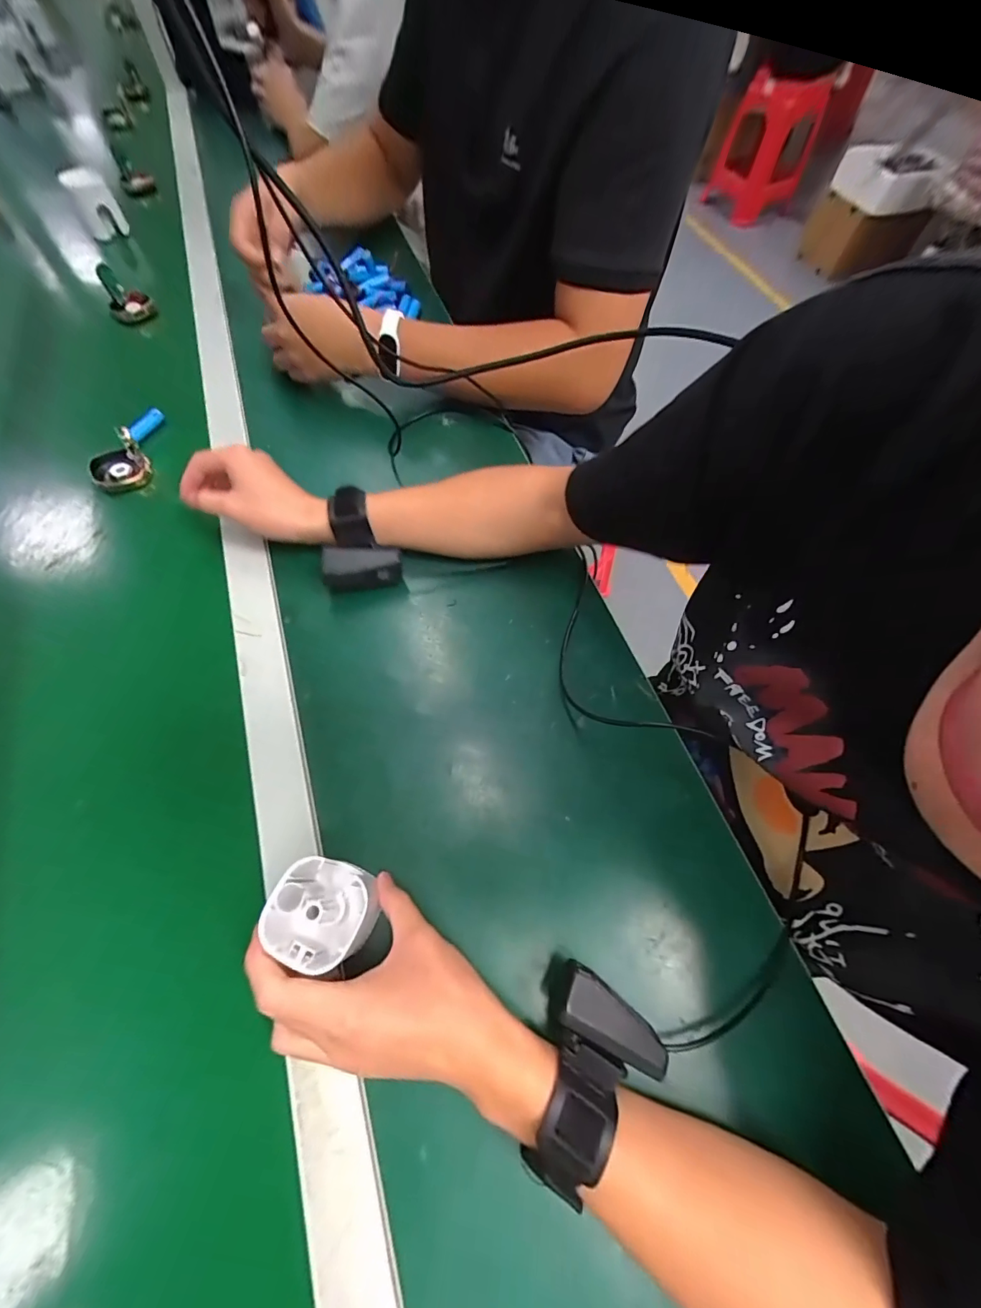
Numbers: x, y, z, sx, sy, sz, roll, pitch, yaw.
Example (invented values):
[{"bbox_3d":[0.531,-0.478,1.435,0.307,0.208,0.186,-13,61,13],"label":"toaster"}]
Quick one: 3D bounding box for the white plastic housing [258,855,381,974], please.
[{"bbox_3d":[-0.103,0.162,0.286,0.054,0.059,0.055,23,65,10],"label":"white plastic housing"}]

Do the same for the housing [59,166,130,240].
[{"bbox_3d":[-0.620,-0.708,0.713,0.056,0.072,0.047,-30,67,-15],"label":"housing"}]

